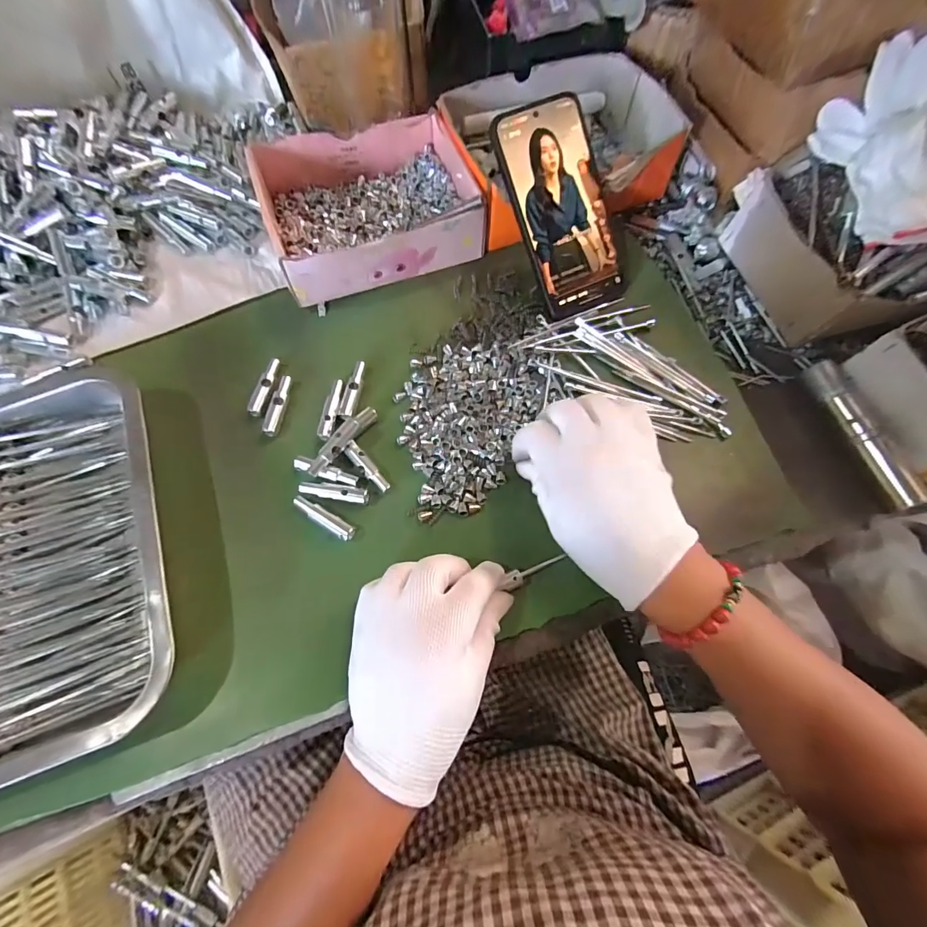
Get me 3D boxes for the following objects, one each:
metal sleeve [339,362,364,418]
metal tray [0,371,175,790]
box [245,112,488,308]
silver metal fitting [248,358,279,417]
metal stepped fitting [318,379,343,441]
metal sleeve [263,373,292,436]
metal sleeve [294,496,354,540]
[{"bbox_3d":[-0.090,-0.061,0.353,0.011,0.008,0.048,11,71,4],"label":"metal sleeve"},{"bbox_3d":[-0.298,0.060,0.294,0.183,0.039,0.276,-20,72,-7],"label":"metal tray"},{"bbox_3d":[-0.085,-0.231,0.393,0.177,0.064,0.140,-18,71,-6],"label":"box"},{"bbox_3d":[-0.162,-0.062,0.355,0.009,0.010,0.051,13,71,5],"label":"silver metal fitting"},{"bbox_3d":[-0.106,-0.042,0.350,0.011,0.013,0.051,9,70,3],"label":"metal stepped fitting"},{"bbox_3d":[-0.150,-0.047,0.352,0.010,0.009,0.052,10,71,4],"label":"metal sleeve"},{"bbox_3d":[-0.104,0.040,0.319,0.052,0.006,0.012,30,73,10],"label":"metal sleeve"}]

